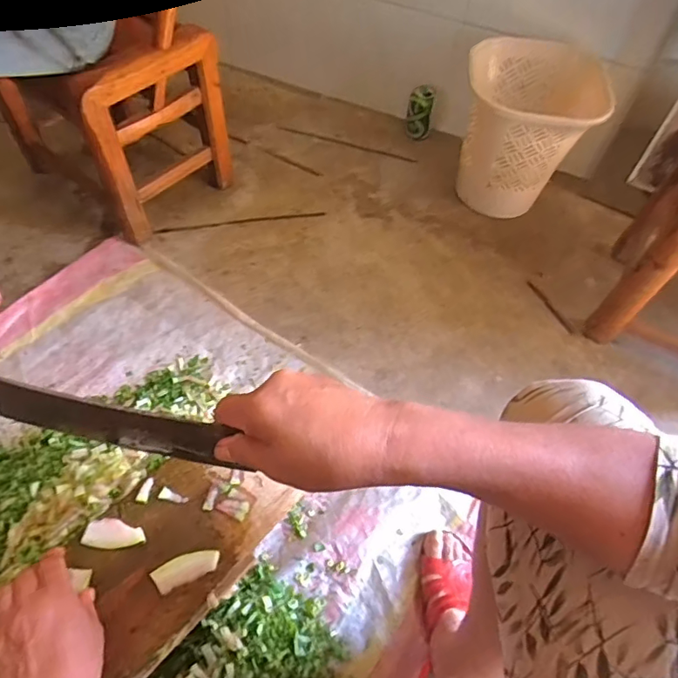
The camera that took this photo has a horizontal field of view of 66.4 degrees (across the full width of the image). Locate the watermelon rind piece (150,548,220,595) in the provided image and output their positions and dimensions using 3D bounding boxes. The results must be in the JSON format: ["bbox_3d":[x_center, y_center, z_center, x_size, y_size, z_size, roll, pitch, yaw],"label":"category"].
[{"bbox_3d":[-0.155,0.233,0.527,0.065,0.007,0.027,-21,60,-17],"label":"watermelon rind piece"}]

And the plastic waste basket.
[{"bbox_3d":[0.377,-0.434,1.089,0.246,0.274,0.245,13,56,5],"label":"plastic waste basket"}]

